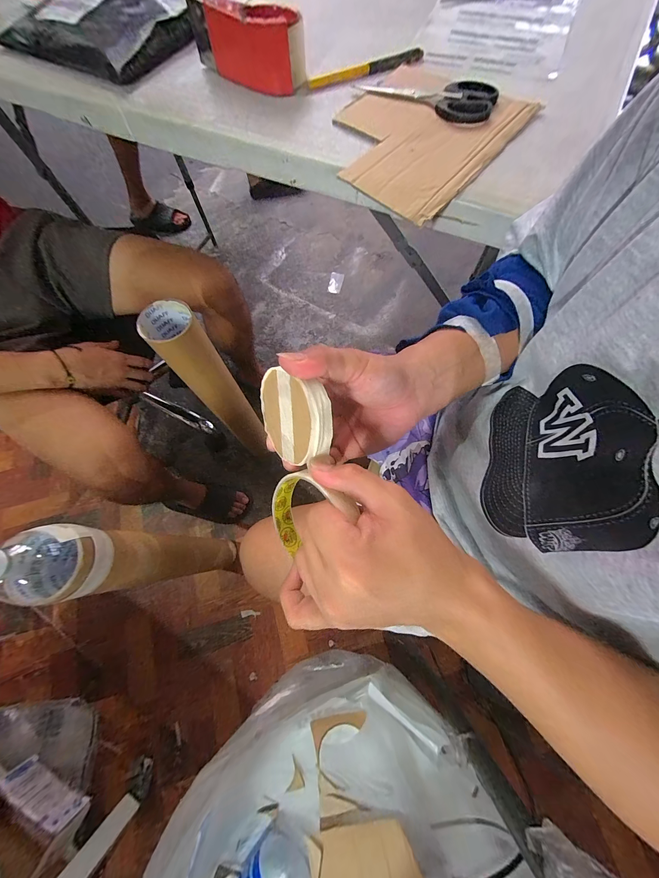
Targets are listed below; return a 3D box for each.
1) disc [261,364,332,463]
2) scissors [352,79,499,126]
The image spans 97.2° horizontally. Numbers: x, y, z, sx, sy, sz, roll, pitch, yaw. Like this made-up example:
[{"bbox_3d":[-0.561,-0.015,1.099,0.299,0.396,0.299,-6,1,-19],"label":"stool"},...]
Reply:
[{"bbox_3d":[-0.028,-0.018,0.217,0.016,0.073,0.067,-17,101,-36],"label":"disc"},{"bbox_3d":[0.124,-0.446,0.371,0.179,0.014,0.074,37,75,15],"label":"scissors"}]

